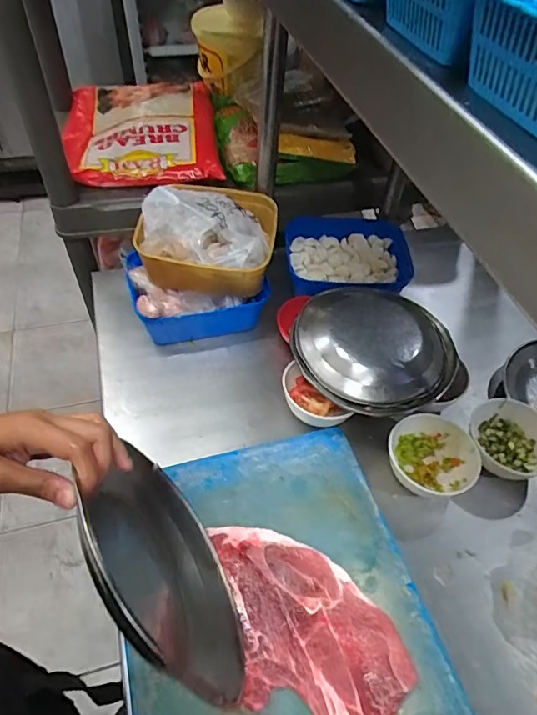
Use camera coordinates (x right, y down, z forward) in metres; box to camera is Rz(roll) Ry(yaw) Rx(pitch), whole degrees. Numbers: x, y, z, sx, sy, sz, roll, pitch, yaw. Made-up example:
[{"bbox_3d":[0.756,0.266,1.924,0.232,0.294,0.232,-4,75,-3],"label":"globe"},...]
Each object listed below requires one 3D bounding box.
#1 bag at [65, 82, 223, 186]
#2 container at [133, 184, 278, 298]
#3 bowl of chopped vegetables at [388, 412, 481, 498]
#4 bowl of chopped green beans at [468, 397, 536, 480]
[{"bbox_3d":[-0.232,-0.412,0.854,0.275,0.059,0.299,-5,51,-8],"label":"bag"},{"bbox_3d":[-0.089,-0.176,0.714,0.188,0.088,0.159,7,51,1],"label":"container"},{"bbox_3d":[0.209,0.126,0.605,0.097,0.048,0.105,1,50,-2],"label":"bowl of chopped vegetables"},{"bbox_3d":[0.313,0.112,0.622,0.098,0.051,0.105,1,50,-2],"label":"bowl of chopped green beans"}]

